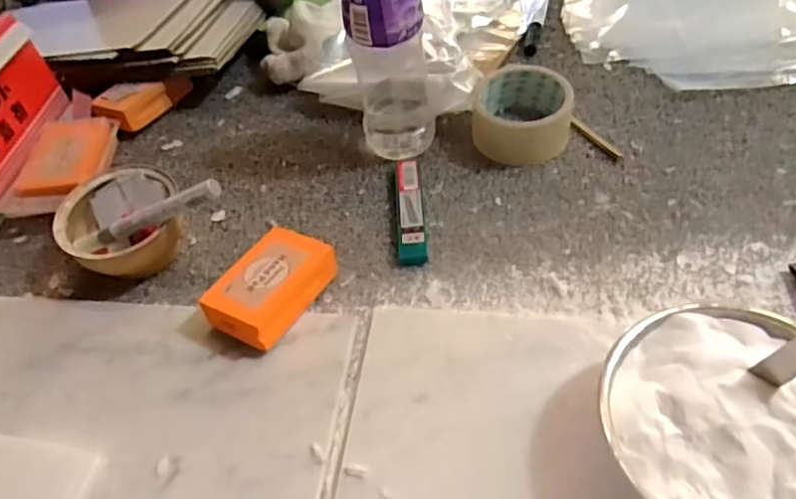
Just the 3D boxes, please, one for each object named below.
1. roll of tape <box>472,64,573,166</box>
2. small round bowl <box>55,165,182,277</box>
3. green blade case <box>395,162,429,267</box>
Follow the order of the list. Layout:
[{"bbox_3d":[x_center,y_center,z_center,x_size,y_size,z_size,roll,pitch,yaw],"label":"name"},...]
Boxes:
[{"bbox_3d":[0.113,-0.123,0.572,0.086,0.044,0.084,-4,50,5],"label":"roll of tape"},{"bbox_3d":[-0.228,-0.016,0.532,0.092,0.056,0.099,-4,50,5],"label":"small round bowl"},{"bbox_3d":[0.010,-0.035,0.541,0.023,0.012,0.114,-6,50,3],"label":"green blade case"}]

